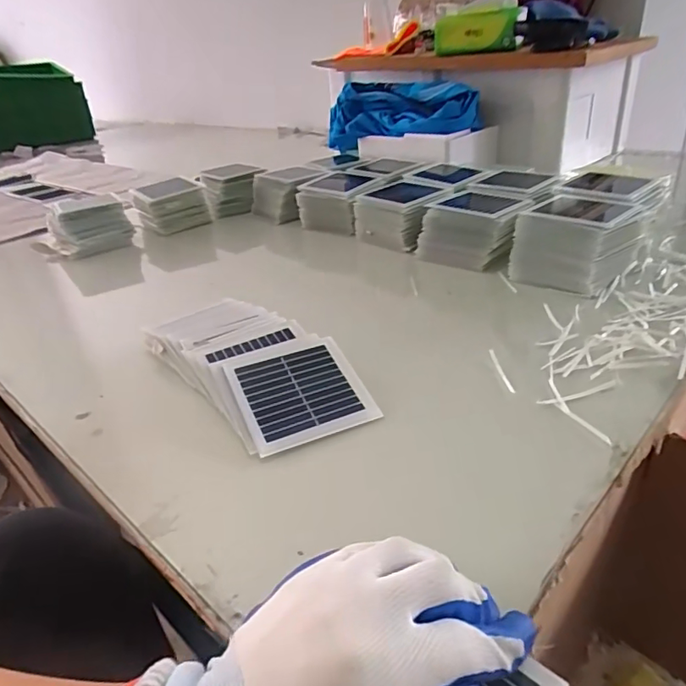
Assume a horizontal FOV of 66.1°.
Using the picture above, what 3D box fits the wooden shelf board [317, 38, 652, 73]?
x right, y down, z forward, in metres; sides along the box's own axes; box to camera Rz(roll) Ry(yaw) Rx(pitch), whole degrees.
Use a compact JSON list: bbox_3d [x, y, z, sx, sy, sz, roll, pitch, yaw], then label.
[{"bbox_3d":[0.258,-0.558,1.028,0.344,0.030,0.549,-28,37,-35],"label":"wooden shelf board"}]

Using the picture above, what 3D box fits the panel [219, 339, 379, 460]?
[{"bbox_3d":[-0.033,0.036,0.404,0.094,0.005,0.093,-15,46,-20],"label":"panel"}]

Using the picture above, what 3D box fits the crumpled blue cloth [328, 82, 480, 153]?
[{"bbox_3d":[0.081,-0.406,0.953,0.130,0.106,0.324,-25,35,-31],"label":"crumpled blue cloth"}]

